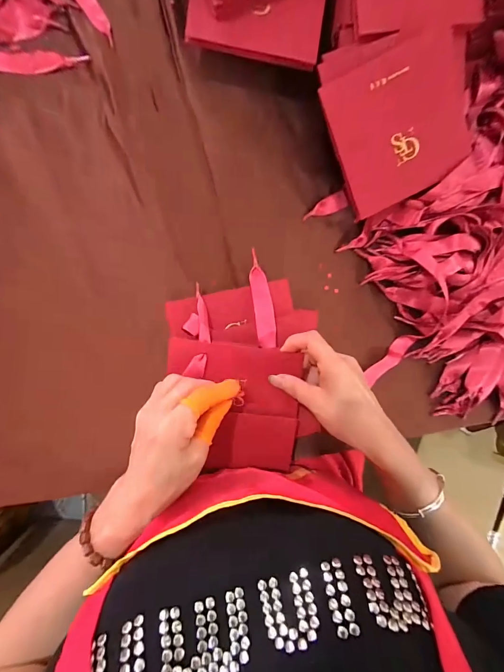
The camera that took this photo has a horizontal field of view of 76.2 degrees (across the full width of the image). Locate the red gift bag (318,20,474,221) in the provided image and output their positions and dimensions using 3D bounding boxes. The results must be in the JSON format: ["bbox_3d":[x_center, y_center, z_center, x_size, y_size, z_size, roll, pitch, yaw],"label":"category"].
[{"bbox_3d":[0.167,-0.229,0.350,0.157,0.025,0.138,-25,105,3],"label":"red gift bag"}]

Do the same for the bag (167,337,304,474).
[{"bbox_3d":[-0.020,0.075,0.332,0.134,0.017,0.131,4,89,-5],"label":"bag"}]

